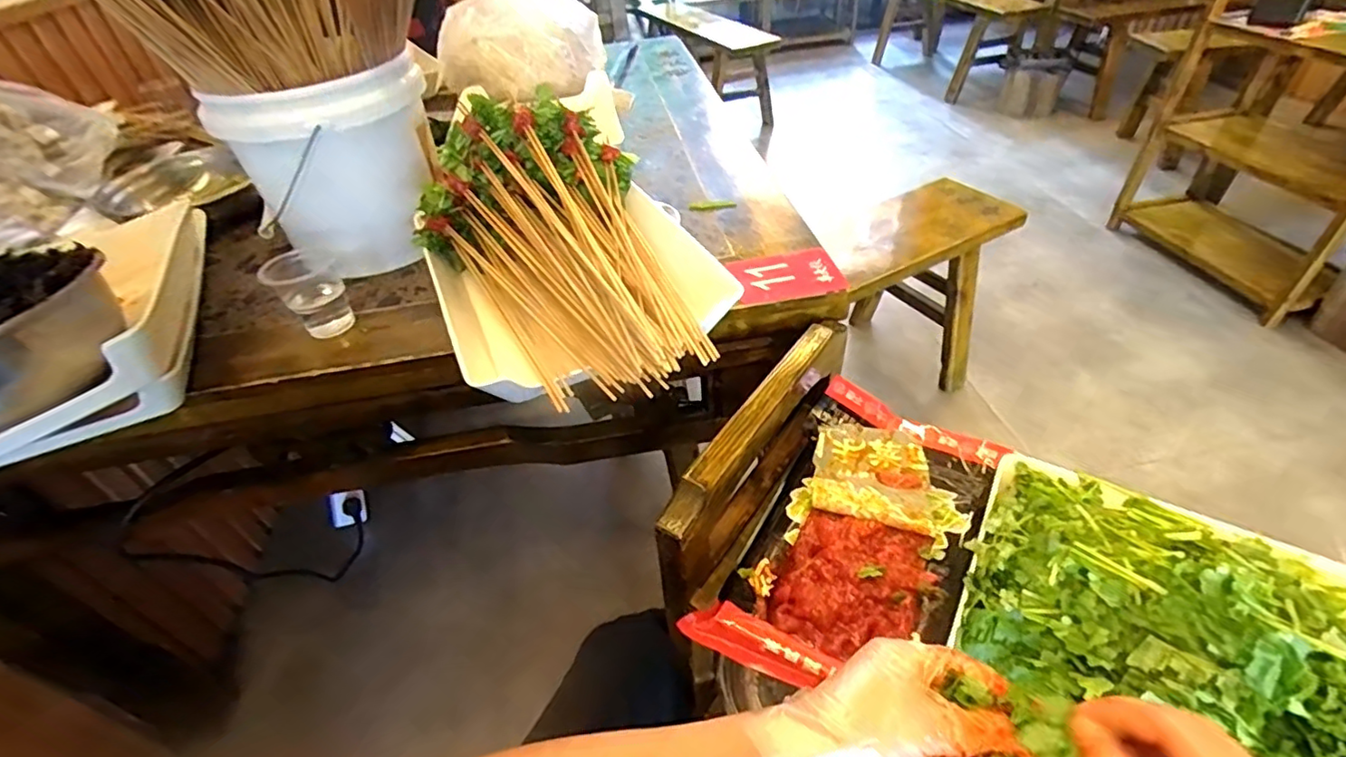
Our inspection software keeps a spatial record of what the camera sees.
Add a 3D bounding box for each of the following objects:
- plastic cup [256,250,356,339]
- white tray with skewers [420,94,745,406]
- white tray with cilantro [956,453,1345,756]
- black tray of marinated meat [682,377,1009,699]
[{"bbox_3d":[-0.410,-0.097,0.674,0.069,0.079,0.086,-32,49,-26],"label":"plastic cup"},{"bbox_3d":[-0.098,-0.123,0.543,0.227,0.156,0.330,-21,44,-15],"label":"white tray with skewers"},{"bbox_3d":[0.303,0.199,0.367,0.237,0.091,0.324,19,48,25],"label":"white tray with cilantro"},{"bbox_3d":[0.159,0.124,0.499,0.166,0.041,0.287,22,49,27],"label":"black tray of marinated meat"}]

